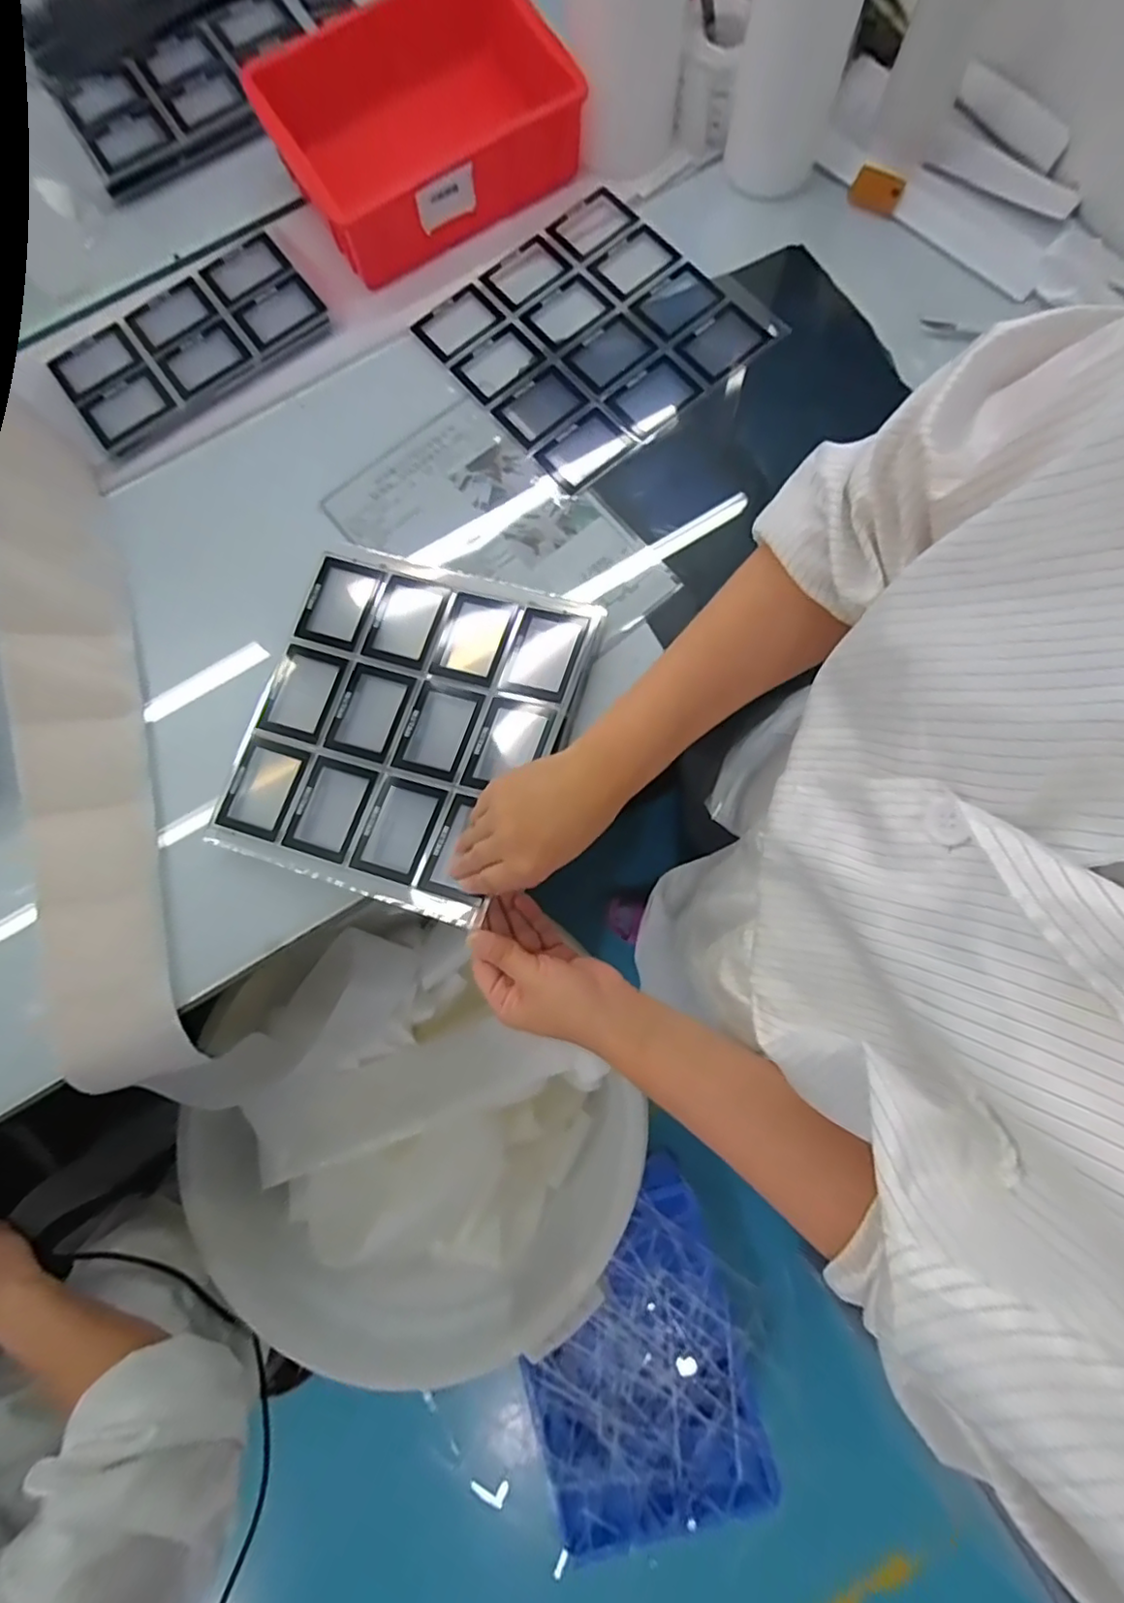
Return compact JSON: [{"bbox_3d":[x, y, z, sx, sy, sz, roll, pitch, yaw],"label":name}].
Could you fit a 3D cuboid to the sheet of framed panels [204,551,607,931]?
[{"bbox_3d":[-0.142,-0.072,0.547,0.273,0.020,0.298,16,77,12],"label":"sheet of framed panels"}]

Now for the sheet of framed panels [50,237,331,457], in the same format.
[{"bbox_3d":[-0.396,-0.490,0.655,0.265,0.012,0.147,-36,81,-5],"label":"sheet of framed panels"}]

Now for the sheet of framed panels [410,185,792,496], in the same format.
[{"bbox_3d":[0.030,-0.491,0.644,0.272,0.012,0.271,-41,81,-6],"label":"sheet of framed panels"}]

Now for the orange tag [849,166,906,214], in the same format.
[{"bbox_3d":[0.331,-0.643,0.652,0.052,0.011,0.037,30,111,17],"label":"orange tag"}]

